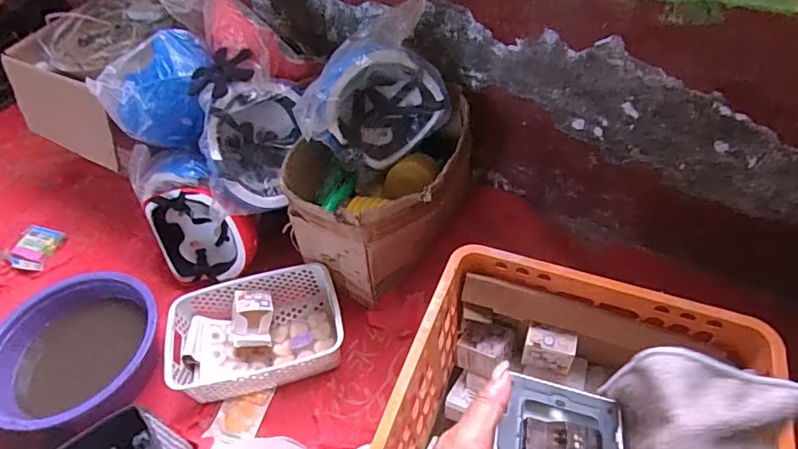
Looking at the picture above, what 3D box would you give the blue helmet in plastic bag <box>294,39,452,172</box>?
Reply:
[{"bbox_3d":[-0.049,-0.220,0.871,0.267,0.222,0.131,-19,51,-10],"label":"blue helmet in plastic bag"}]

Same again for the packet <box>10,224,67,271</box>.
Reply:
[{"bbox_3d":[-0.828,0.052,1.119,0.082,0.025,0.108,17,54,-15],"label":"packet"}]

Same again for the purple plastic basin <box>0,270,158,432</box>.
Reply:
[{"bbox_3d":[-0.571,0.237,0.886,0.277,0.112,0.284,-3,51,4],"label":"purple plastic basin"}]

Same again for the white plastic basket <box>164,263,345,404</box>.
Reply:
[{"bbox_3d":[-0.253,0.198,0.895,0.298,0.095,0.203,-15,51,-6],"label":"white plastic basket"}]

